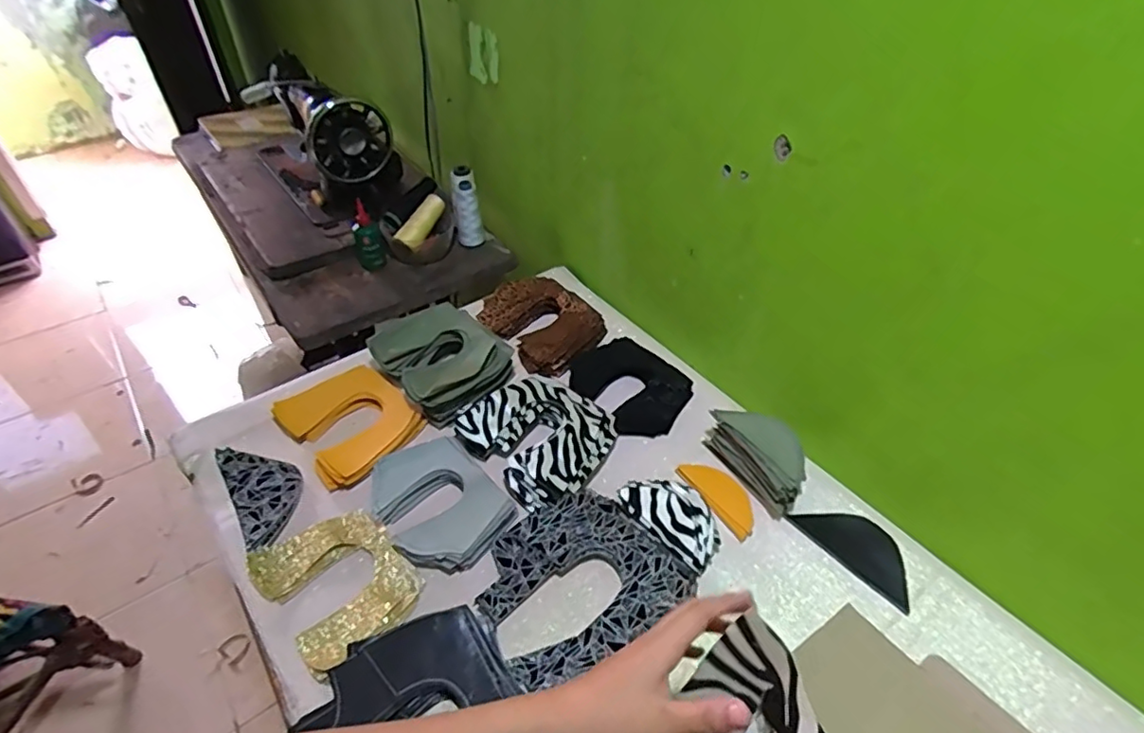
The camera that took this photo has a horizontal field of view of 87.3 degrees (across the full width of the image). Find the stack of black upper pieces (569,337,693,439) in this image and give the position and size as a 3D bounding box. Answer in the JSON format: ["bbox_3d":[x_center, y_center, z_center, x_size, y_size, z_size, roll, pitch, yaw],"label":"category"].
[{"bbox_3d":[0.079,0.023,0.814,0.130,0.048,0.168,-21,48,-22],"label":"stack of black upper pieces"}]

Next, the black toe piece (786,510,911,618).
[{"bbox_3d":[0.312,0.194,0.649,0.069,0.004,0.132,-30,49,-26],"label":"black toe piece"}]

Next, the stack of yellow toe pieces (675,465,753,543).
[{"bbox_3d":[0.172,0.148,0.690,0.054,0.012,0.106,-19,48,-20],"label":"stack of yellow toe pieces"}]

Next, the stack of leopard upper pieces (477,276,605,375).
[{"bbox_3d":[-0.044,-0.065,0.894,0.138,0.048,0.173,-33,54,-31],"label":"stack of leopard upper pieces"}]

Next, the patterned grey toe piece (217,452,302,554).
[{"bbox_3d":[-0.349,0.139,0.685,0.071,0.020,0.143,-25,50,-25],"label":"patterned grey toe piece"}]

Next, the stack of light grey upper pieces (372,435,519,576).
[{"bbox_3d":[-0.148,0.145,0.662,0.119,0.025,0.158,-27,50,-26],"label":"stack of light grey upper pieces"}]

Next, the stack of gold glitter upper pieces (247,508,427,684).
[{"bbox_3d":[-0.237,0.218,0.610,0.154,0.022,0.123,35,53,30],"label":"stack of gold glitter upper pieces"}]

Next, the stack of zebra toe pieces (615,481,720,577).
[{"bbox_3d":[0.109,0.165,0.653,0.072,0.034,0.119,-32,53,-30],"label":"stack of zebra toe pieces"}]

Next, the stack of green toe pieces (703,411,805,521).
[{"bbox_3d":[0.215,0.099,0.696,0.048,0.077,0.129,-19,48,-20],"label":"stack of green toe pieces"}]

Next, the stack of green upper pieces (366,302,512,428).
[{"bbox_3d":[-0.172,-0.007,0.811,0.151,0.075,0.162,-28,51,-27],"label":"stack of green upper pieces"}]

